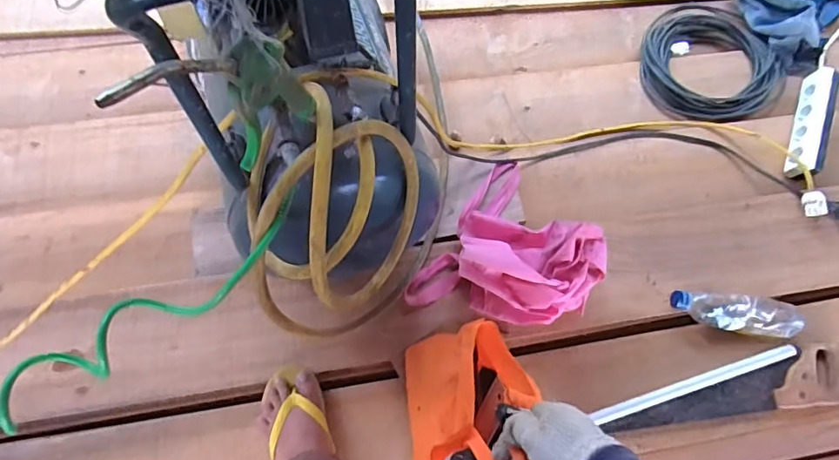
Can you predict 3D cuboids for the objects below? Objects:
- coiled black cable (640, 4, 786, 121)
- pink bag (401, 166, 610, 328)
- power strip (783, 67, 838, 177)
[{"bbox_3d":[0.632,-0.381,1.146,0.308,0.028,0.301,1,74,-3],"label":"coiled black cable"},{"bbox_3d":[0.174,0.045,0.886,0.262,0.142,0.325,34,71,11],"label":"pink bag"},{"bbox_3d":[0.807,-0.213,1.070,0.057,0.072,0.274,25,69,8],"label":"power strip"}]

